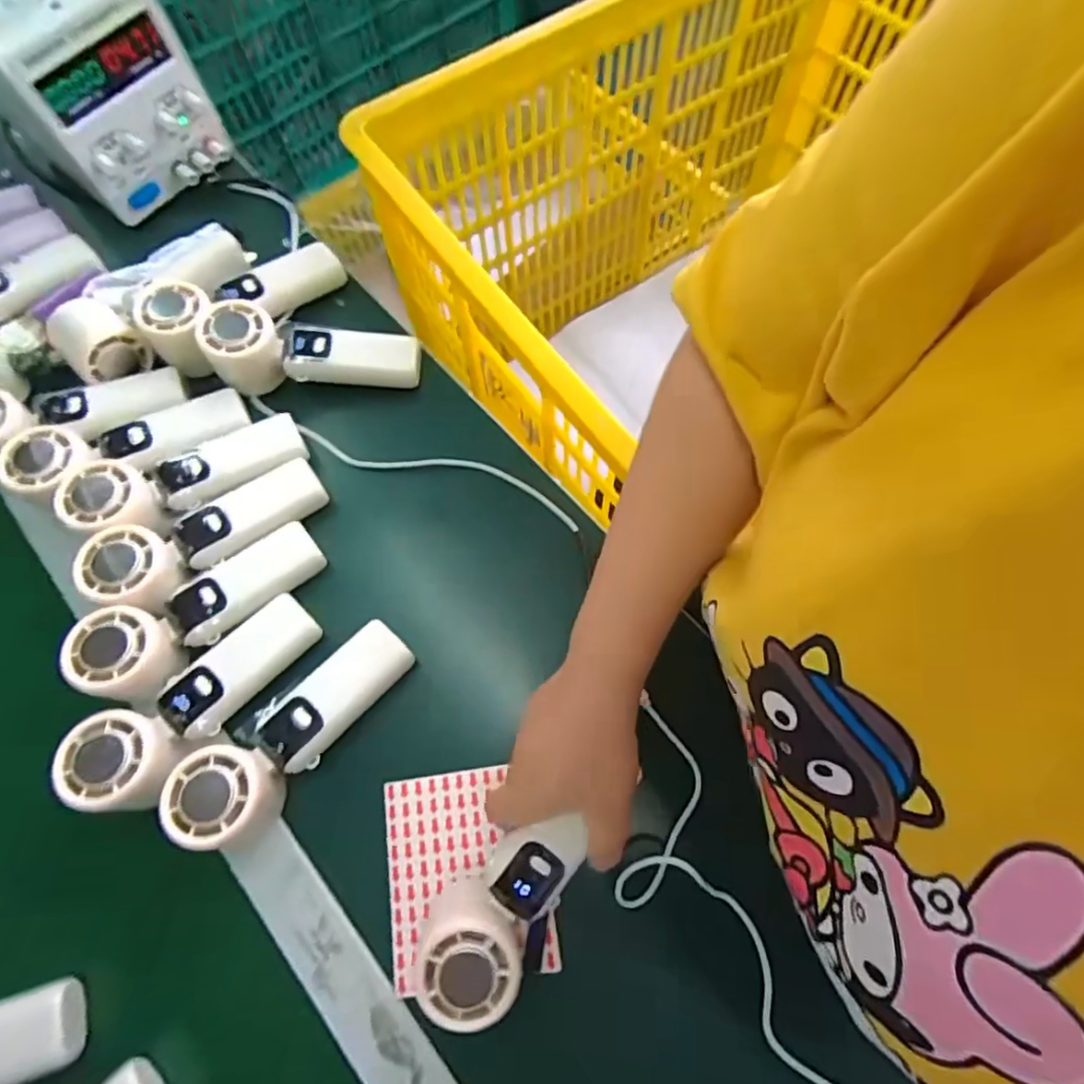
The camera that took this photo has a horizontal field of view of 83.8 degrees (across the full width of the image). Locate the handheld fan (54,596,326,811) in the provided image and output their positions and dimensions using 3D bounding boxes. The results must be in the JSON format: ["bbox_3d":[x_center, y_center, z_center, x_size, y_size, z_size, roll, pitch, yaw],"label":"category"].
[{"bbox_3d":[-0.223,0.102,0.395,0.059,0.035,0.164,39,61,14],"label":"handheld fan"}]

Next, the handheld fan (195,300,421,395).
[{"bbox_3d":[-0.185,-0.153,0.495,0.168,0.055,0.054,3,70,-11],"label":"handheld fan"}]

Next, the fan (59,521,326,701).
[{"bbox_3d":[-0.232,0.047,0.419,0.167,0.035,0.060,-35,73,-25],"label":"fan"}]

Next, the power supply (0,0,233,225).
[{"bbox_3d":[-0.395,-0.407,0.518,0.157,0.139,0.130,39,76,14],"label":"power supply"}]

